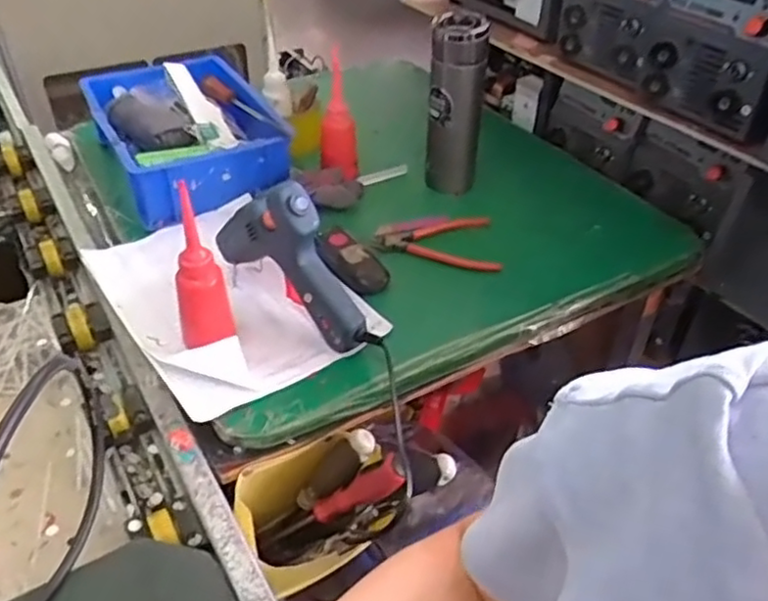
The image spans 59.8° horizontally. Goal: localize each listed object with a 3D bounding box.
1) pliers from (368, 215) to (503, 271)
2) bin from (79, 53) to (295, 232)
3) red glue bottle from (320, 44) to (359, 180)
[{"bbox_3d":[0.058,-0.065,0.772,0.140,0.019,0.109,-1,39,0],"label":"pliers"},{"bbox_3d":[-0.260,-0.224,0.886,0.207,0.079,0.303,-21,43,-24],"label":"bin"},{"bbox_3d":[-0.060,-0.229,0.838,0.039,0.157,0.038,-24,45,-26],"label":"red glue bottle"}]

